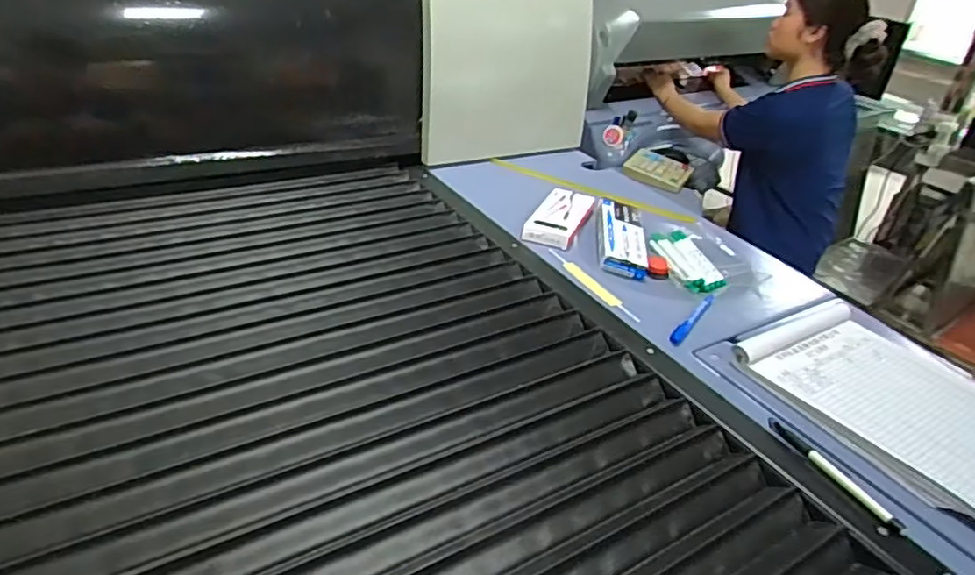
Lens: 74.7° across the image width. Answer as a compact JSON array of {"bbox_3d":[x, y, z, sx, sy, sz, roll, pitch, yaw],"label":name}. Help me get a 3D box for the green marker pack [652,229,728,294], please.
[{"bbox_3d":[0.300,-0.041,0.953,0.073,0.021,0.153,4,31,-7],"label":"green marker pack"}]

